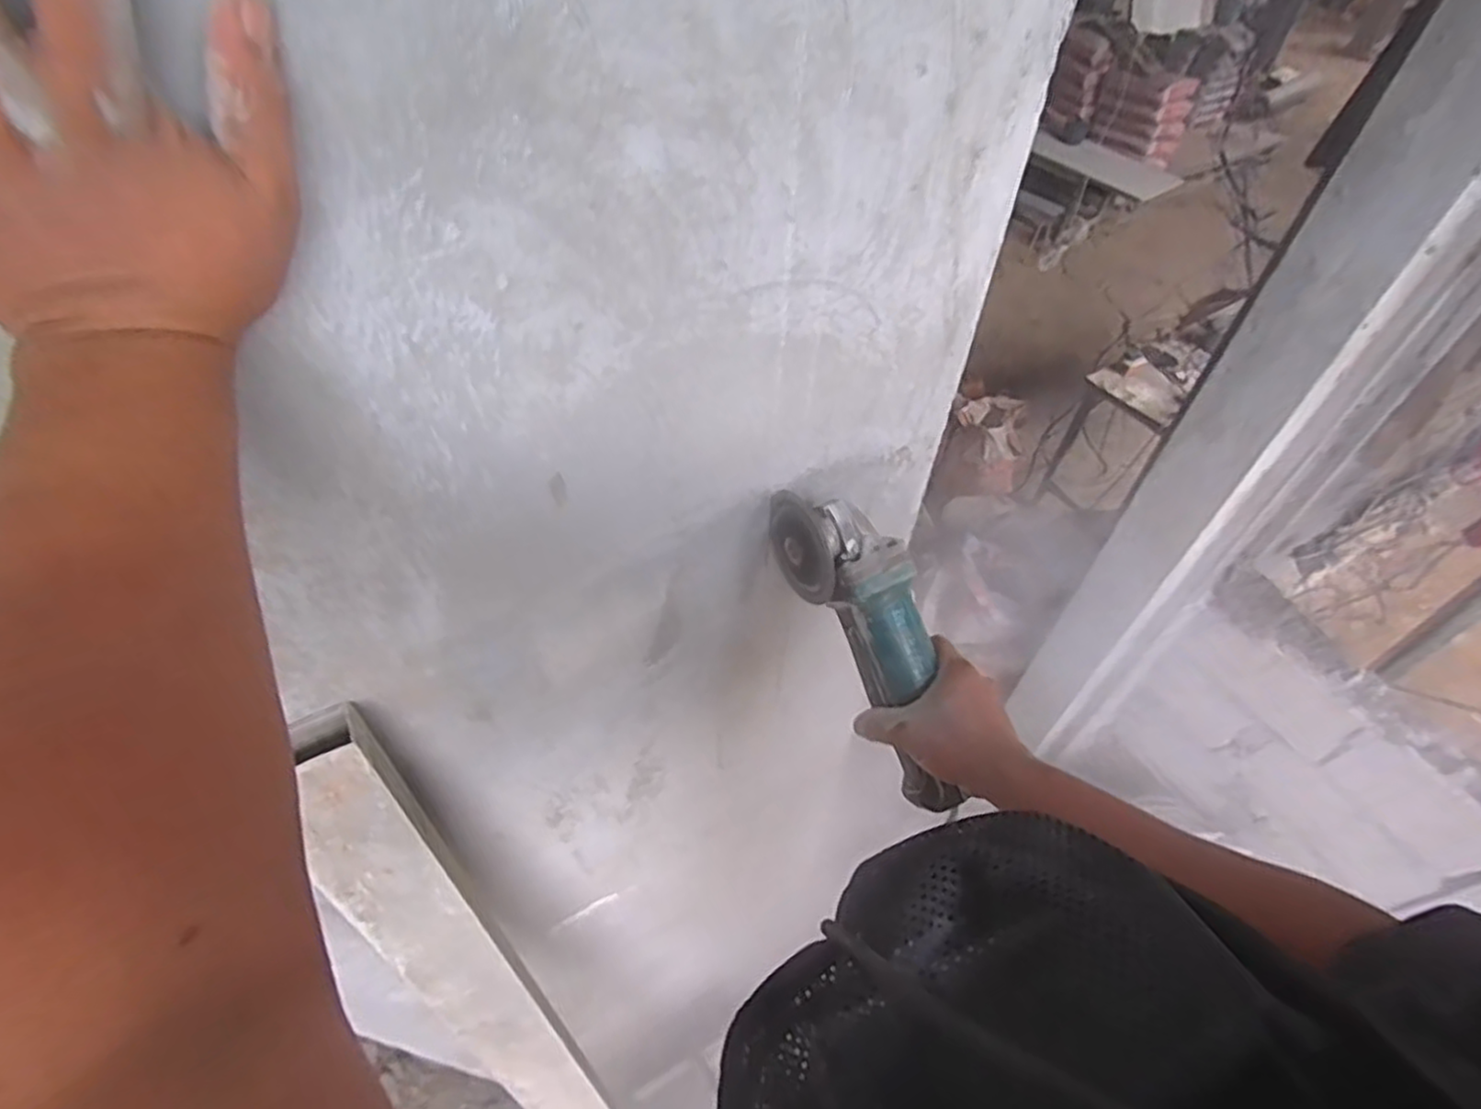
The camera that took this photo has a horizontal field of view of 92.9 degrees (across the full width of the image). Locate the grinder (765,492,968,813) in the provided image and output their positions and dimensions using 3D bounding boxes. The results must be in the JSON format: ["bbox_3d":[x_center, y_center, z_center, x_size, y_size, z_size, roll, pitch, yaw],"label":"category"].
[{"bbox_3d":[0.118,0.071,0.598,0.077,0.073,0.281,-28,91,-24],"label":"grinder"}]

